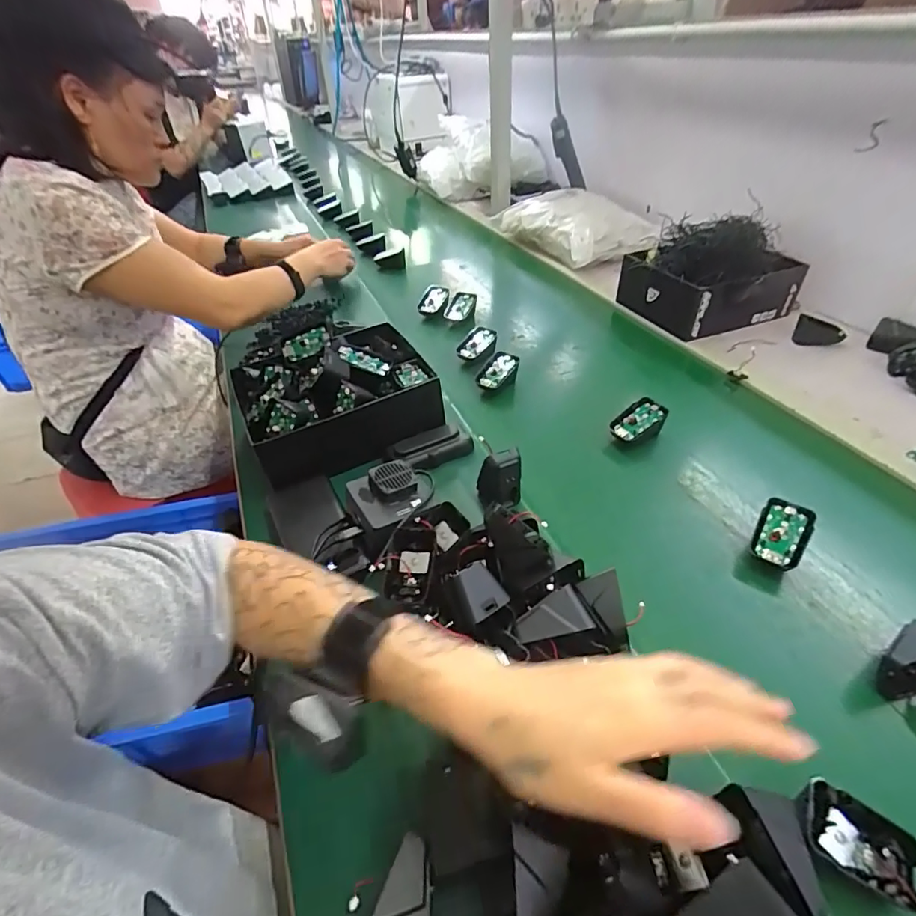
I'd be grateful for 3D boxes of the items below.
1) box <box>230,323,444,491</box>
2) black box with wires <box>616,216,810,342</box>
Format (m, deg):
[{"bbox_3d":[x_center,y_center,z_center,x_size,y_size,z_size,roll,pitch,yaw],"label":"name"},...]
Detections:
[{"bbox_3d":[-0.156,-0.086,0.640,0.233,0.095,0.201,-22,44,-20],"label":"box"},{"bbox_3d":[0.439,-0.326,0.868,0.236,0.147,0.190,-19,43,-18],"label":"black box with wires"}]

